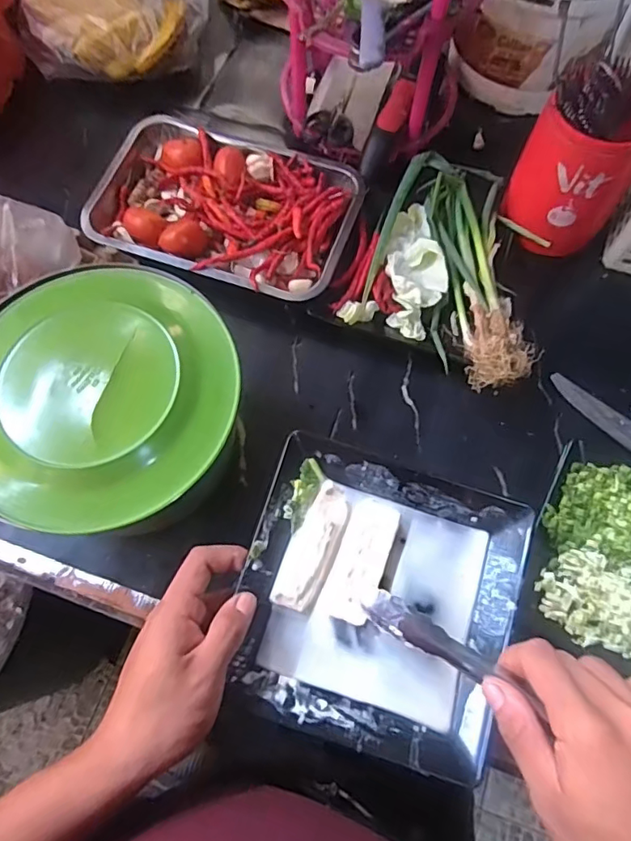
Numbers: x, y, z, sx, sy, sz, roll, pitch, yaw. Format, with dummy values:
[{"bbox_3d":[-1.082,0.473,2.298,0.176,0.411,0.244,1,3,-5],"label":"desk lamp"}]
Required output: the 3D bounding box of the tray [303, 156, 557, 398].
[{"bbox_3d":[0.157,-0.180,0.603,0.221,0.053,0.242,24,72,7],"label":"tray"}]

